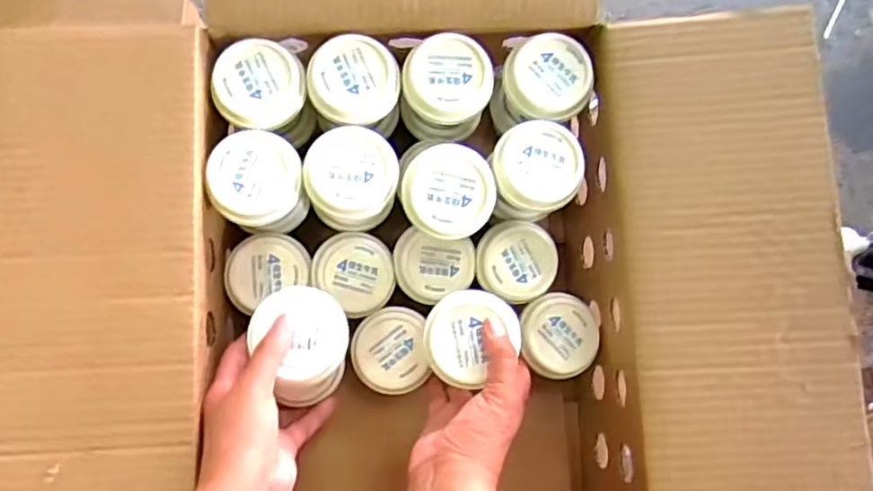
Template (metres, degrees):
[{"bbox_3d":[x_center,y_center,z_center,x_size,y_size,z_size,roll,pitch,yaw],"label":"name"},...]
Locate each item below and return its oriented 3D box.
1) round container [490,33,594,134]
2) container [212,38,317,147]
[{"bbox_3d":[0.084,-0.127,0.539,0.066,0.071,0.064,1,82,-6],"label":"round container"},{"bbox_3d":[-0.137,-0.118,0.525,0.067,0.066,0.070,1,82,-6],"label":"container"}]

